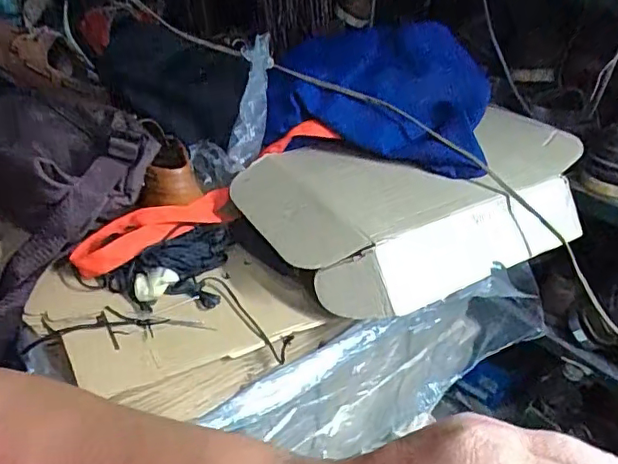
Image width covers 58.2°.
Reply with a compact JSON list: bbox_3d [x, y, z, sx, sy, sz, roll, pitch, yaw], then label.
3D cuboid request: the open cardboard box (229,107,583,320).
[{"bbox_3d":[0.126,-0.041,0.599,0.365,0.078,0.222,-13,38,-23],"label":"open cardboard box"}]

